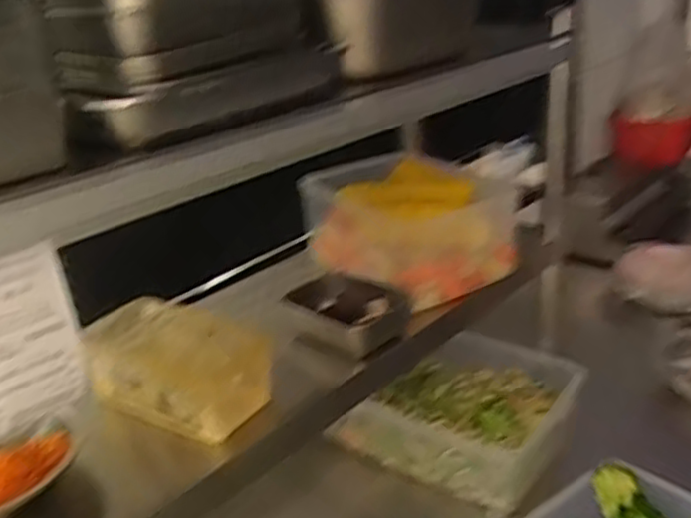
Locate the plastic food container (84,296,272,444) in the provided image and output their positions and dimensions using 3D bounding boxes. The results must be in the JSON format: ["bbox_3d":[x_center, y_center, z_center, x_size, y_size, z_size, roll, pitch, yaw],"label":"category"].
[{"bbox_3d":[-0.168,0.106,0.713,0.183,0.078,0.101,10,29,30],"label":"plastic food container"}]

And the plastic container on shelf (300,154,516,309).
[{"bbox_3d":[0.071,-0.050,0.944,0.147,0.136,0.273,-26,32,-37],"label":"plastic container on shelf"}]

